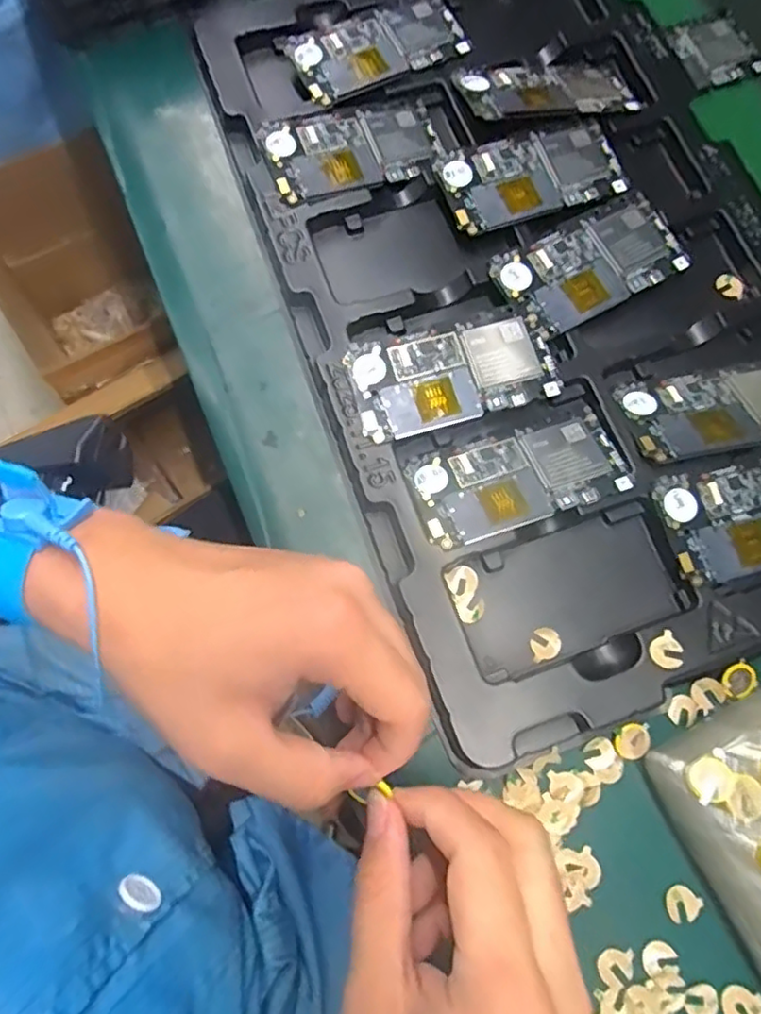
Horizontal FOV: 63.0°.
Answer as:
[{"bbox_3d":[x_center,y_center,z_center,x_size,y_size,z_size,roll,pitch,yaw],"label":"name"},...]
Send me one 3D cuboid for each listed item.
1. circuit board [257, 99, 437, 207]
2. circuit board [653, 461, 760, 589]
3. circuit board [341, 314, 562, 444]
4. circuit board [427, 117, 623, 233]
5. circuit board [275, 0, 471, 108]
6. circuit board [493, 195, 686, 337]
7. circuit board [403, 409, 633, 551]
[{"bbox_3d":[-0.019,-0.249,0.429,0.118,0.005,0.066,-16,77,-5],"label":"circuit board"},{"bbox_3d":[0.228,0.004,0.363,0.122,0.004,0.065,-14,77,-4],"label":"circuit board"},{"bbox_3d":[0.044,-0.082,0.385,0.122,0.011,0.062,-15,77,-5],"label":"circuit board"},{"bbox_3d":[0.105,-0.228,0.424,0.123,0.004,0.063,-17,77,-5],"label":"circuit board"},{"bbox_3d":[-0.003,-0.337,0.454,0.125,0.006,0.065,-25,78,-7],"label":"circuit board"},{"bbox_3d":[0.139,-0.160,0.408,0.124,0.005,0.065,-28,79,-8],"label":"circuit board"},{"bbox_3d":[0.082,-0.018,0.373,0.125,0.006,0.061,-16,60,-5],"label":"circuit board"}]

